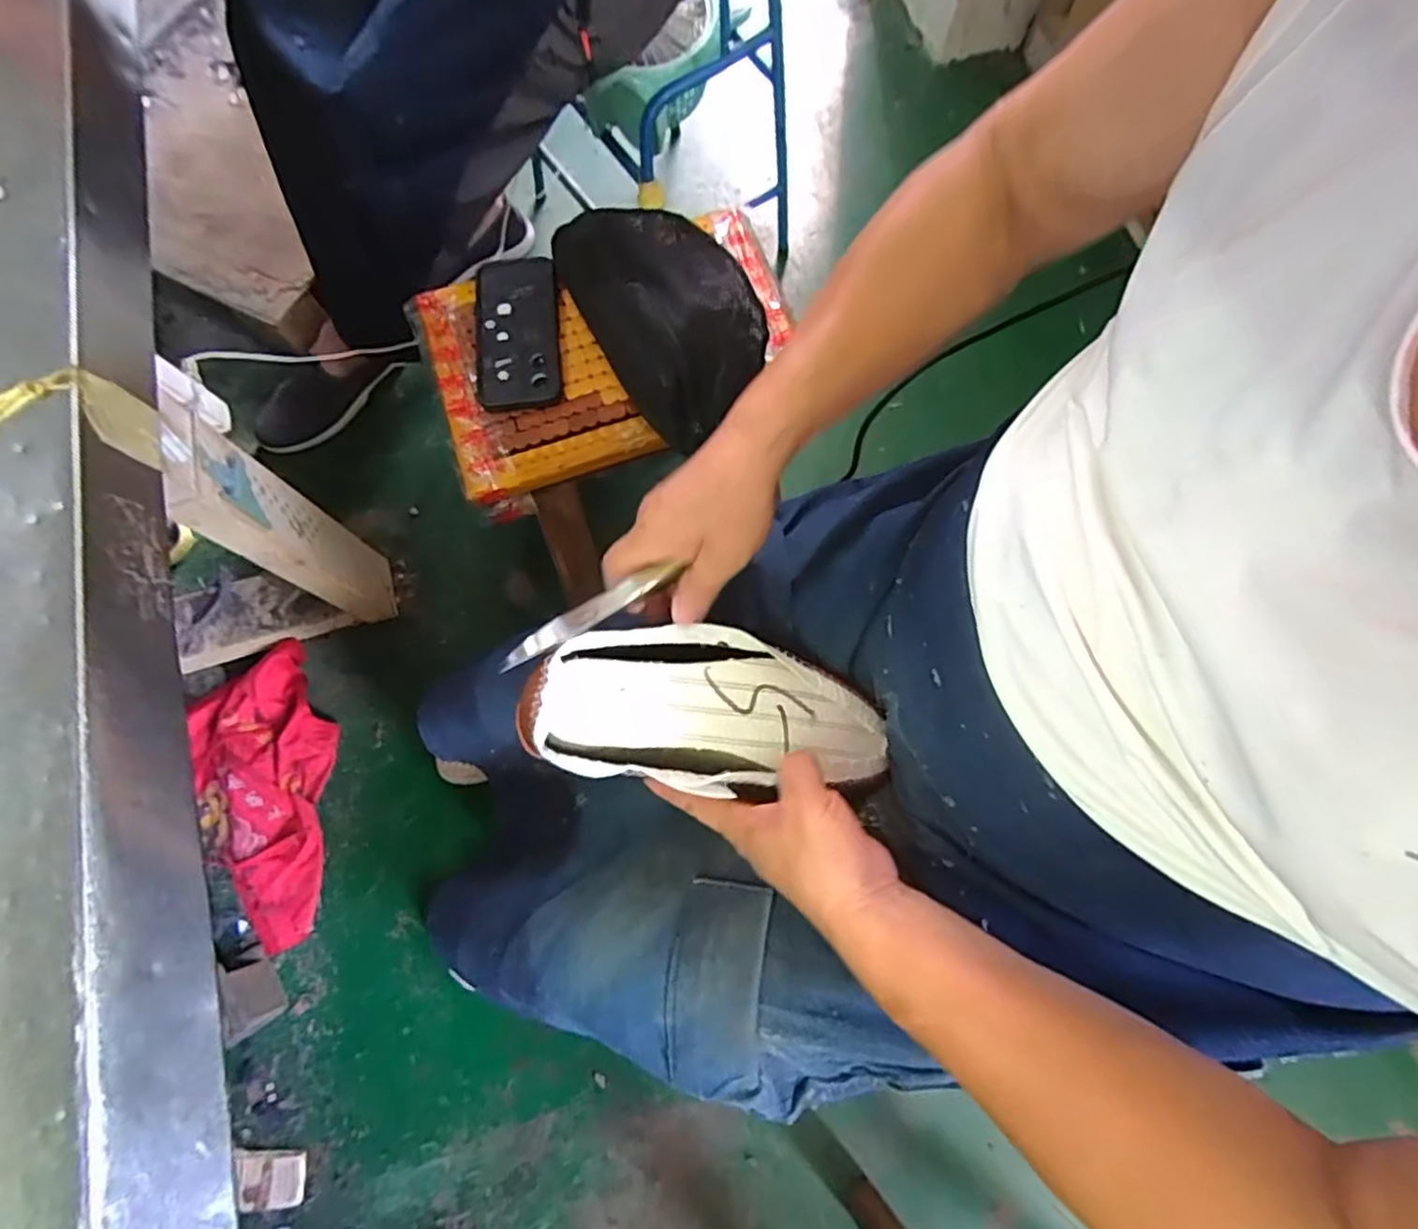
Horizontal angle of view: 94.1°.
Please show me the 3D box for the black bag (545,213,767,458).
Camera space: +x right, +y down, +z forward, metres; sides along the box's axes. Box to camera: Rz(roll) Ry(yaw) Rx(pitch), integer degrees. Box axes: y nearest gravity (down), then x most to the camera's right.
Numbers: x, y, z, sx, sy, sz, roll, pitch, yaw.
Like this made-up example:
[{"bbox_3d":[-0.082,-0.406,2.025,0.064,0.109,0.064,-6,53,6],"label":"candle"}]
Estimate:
[{"bbox_3d":[-0.039,-0.303,0.631,0.158,0.069,0.280,-23,75,-7],"label":"black bag"}]

